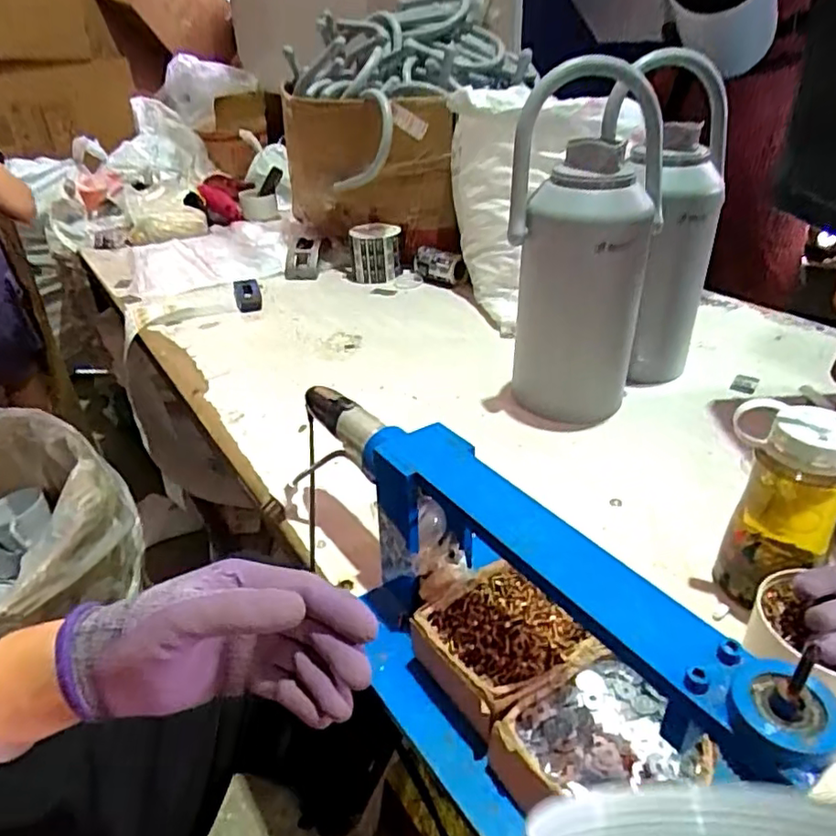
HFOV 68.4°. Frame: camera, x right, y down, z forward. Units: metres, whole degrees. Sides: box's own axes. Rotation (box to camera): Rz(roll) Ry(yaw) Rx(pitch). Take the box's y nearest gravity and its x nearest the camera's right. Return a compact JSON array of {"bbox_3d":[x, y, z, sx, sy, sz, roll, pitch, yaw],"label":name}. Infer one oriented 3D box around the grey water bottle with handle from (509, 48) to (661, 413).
[{"bbox_3d":[0.217,-0.214,0.807,0.160,0.427,0.175,10,35,19],"label":"grey water bottle with handle"}]

